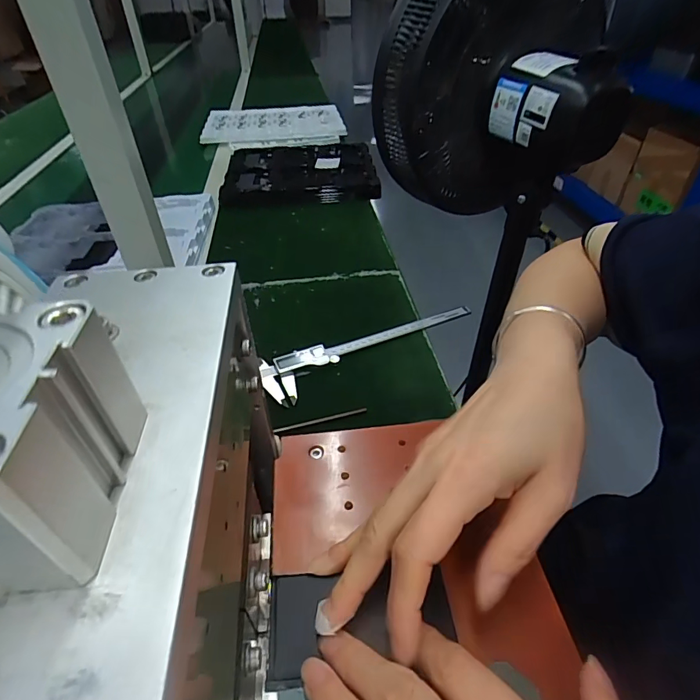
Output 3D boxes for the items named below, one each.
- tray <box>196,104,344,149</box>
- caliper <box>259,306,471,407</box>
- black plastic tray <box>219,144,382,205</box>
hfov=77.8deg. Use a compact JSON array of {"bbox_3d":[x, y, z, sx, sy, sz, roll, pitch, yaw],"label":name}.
[{"bbox_3d":[-0.214,-0.639,1.233,0.380,0.036,0.340,-3,41,-2],"label":"tray"},{"bbox_3d":[0.033,-0.008,0.524,0.283,0.015,0.064,-20,45,-21],"label":"caliper"},{"bbox_3d":[-0.109,-0.408,0.982,0.316,0.035,0.363,-3,41,-3],"label":"black plastic tray"}]

